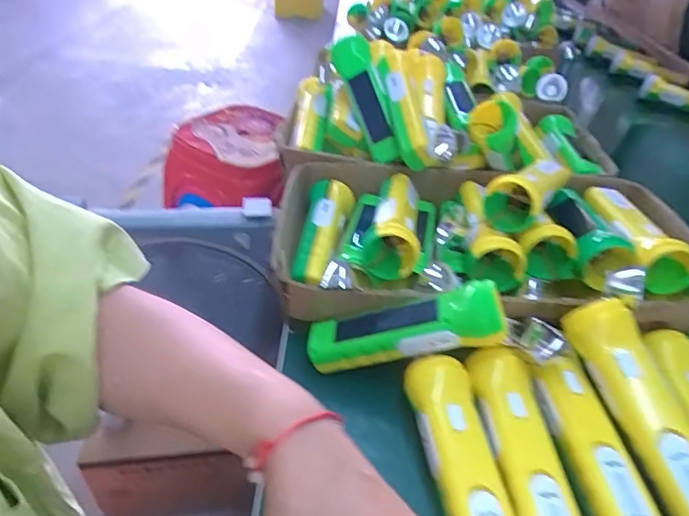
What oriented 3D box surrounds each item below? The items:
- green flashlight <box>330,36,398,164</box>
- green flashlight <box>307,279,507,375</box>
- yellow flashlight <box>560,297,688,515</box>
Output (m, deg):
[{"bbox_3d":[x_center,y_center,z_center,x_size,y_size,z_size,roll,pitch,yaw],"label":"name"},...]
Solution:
[{"bbox_3d":[0.027,-0.193,0.608,0.033,0.043,0.163,-17,83,-27],"label":"green flashlight"},{"bbox_3d":[0.049,0.062,0.414,0.162,0.034,0.041,-16,35,19],"label":"green flashlight"},{"bbox_3d":[0.222,0.110,0.368,0.043,0.038,0.162,-10,65,-20],"label":"yellow flashlight"}]

